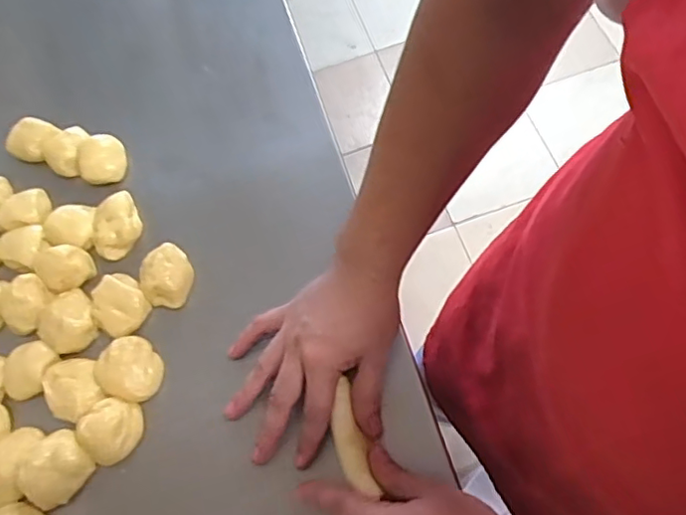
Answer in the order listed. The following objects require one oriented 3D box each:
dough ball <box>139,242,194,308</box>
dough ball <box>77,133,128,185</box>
[{"bbox_3d":[-0.164,0.017,0.544,0.049,0.025,0.055,-33,68,-11],"label":"dough ball"},{"bbox_3d":[-0.247,-0.102,0.603,0.047,0.023,0.046,-3,66,7],"label":"dough ball"}]

